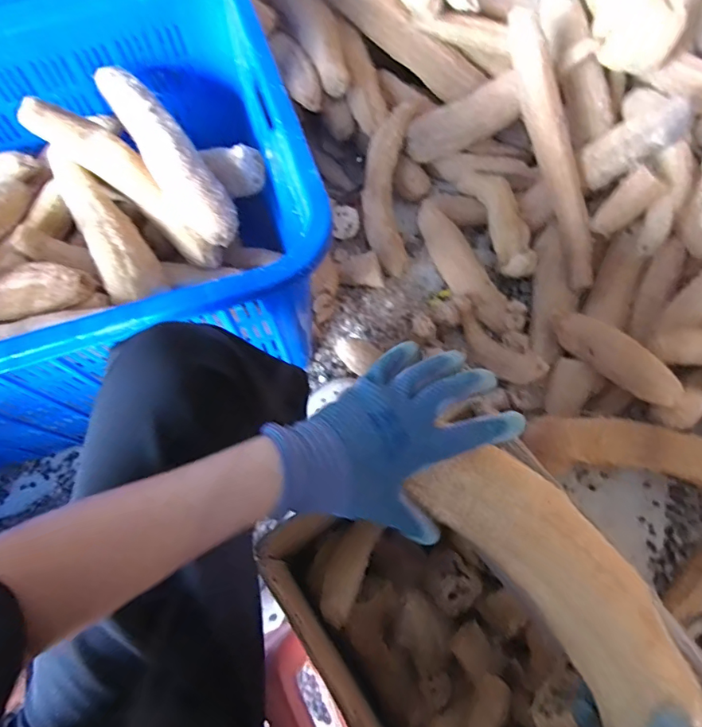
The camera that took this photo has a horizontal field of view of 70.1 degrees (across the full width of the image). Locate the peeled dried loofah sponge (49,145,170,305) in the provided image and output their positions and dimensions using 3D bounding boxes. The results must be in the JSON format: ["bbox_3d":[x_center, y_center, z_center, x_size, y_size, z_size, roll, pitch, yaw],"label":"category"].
[{"bbox_3d":[-0.370,-0.213,0.752,0.081,0.063,0.290,-30,69,-11],"label":"peeled dried loofah sponge"}]

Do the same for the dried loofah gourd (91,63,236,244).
[{"bbox_3d":[-0.264,-0.305,0.723,0.072,0.080,0.312,-32,69,-12],"label":"dried loofah gourd"}]

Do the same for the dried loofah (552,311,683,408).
[{"bbox_3d":[0.372,-0.015,0.724,0.049,0.062,0.204,-35,54,-13],"label":"dried loofah"}]

